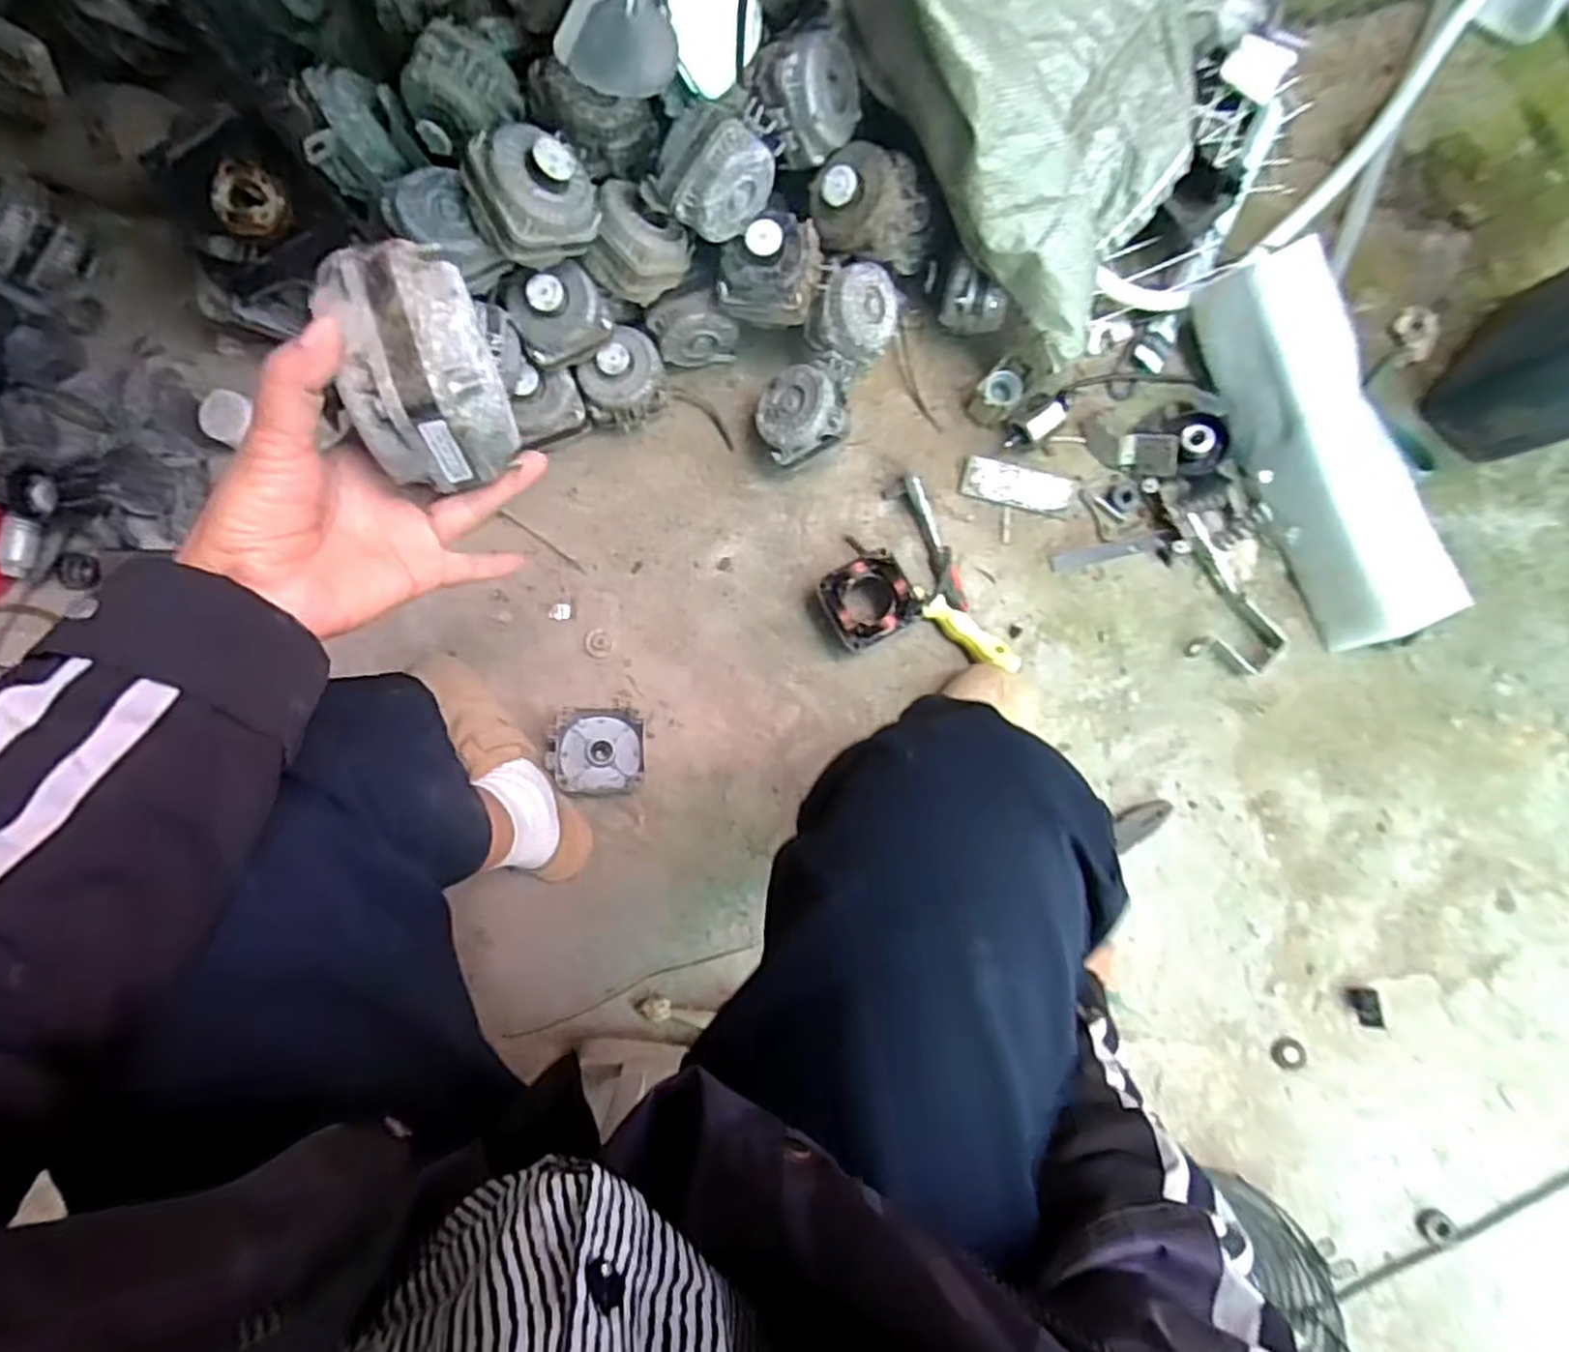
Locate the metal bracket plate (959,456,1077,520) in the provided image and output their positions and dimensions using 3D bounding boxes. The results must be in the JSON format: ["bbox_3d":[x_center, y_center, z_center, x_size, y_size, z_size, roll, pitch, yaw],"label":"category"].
[{"bbox_3d":[0.240,-0.193,0.783,0.112,0.018,0.039,16,86,2],"label":"metal bracket plate"}]

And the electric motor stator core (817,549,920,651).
[{"bbox_3d":[0.080,-0.072,0.754,0.078,0.064,0.077,-28,86,-1],"label":"electric motor stator core"}]

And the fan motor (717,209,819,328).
[{"bbox_3d":[-0.011,-0.362,0.673,0.083,0.063,0.083,13,86,2],"label":"fan motor"}]

